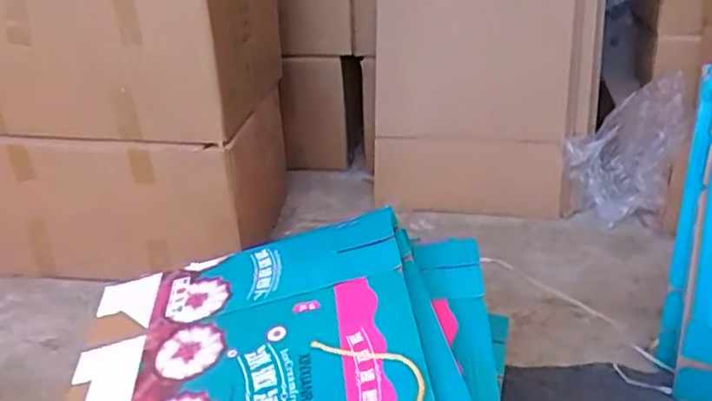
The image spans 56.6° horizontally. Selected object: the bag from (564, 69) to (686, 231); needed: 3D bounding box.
[{"bbox_3d":[0.586,-0.096,1.464,0.222,0.312,0.077,7,28,20],"label":"bag"}]

